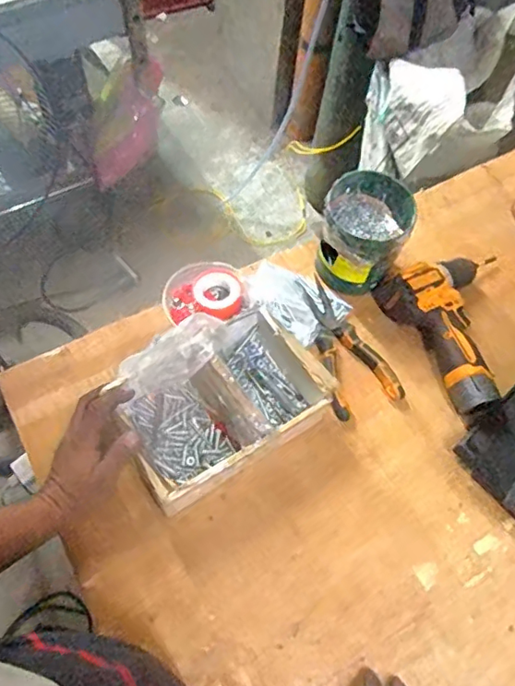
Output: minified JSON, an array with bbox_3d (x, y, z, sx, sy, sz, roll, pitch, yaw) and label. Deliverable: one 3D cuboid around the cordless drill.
[{"bbox_3d":[0.277,-0.022,0.722,0.174,0.055,0.202,-18,66,-13],"label":"cordless drill"}]

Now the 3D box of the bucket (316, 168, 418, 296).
[{"bbox_3d":[0.139,-0.144,0.742,0.106,0.122,0.116,2,63,-3],"label":"bucket"}]

